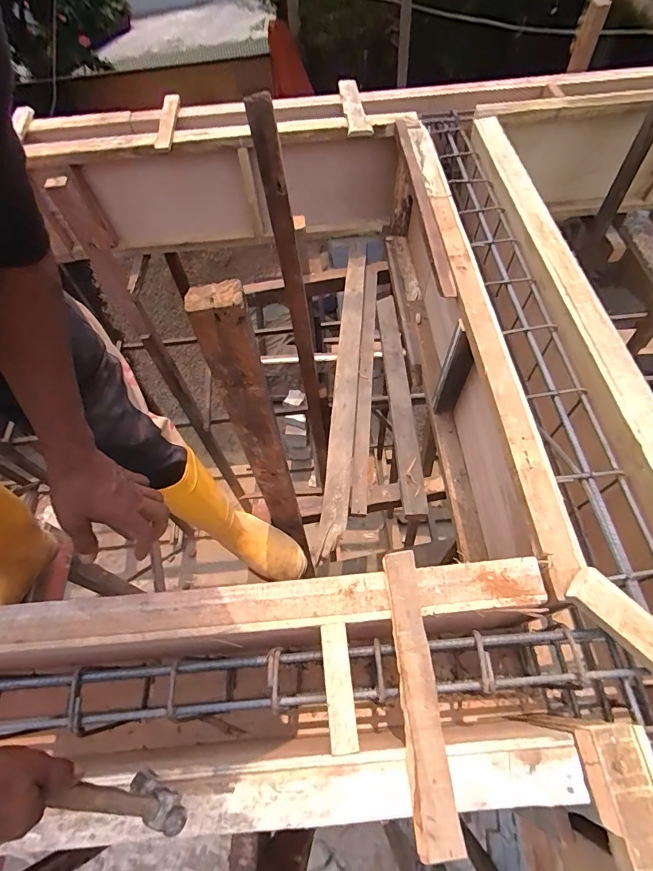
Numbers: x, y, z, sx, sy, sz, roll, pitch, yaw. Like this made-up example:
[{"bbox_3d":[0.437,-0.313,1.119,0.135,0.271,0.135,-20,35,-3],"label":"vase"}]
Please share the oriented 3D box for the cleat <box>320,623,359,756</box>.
[{"bbox_3d":[0.017,0.339,0.573,0.038,0.014,0.149,7,54,-19],"label":"cleat"}]

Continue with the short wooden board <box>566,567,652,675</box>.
[{"bbox_3d":[0.431,0.274,0.587,0.201,0.026,0.056,41,69,10],"label":"short wooden board"}]

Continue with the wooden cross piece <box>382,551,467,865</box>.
[{"bbox_3d":[0.120,0.333,0.565,0.049,0.018,0.343,-5,60,1],"label":"wooden cross piece"}]

